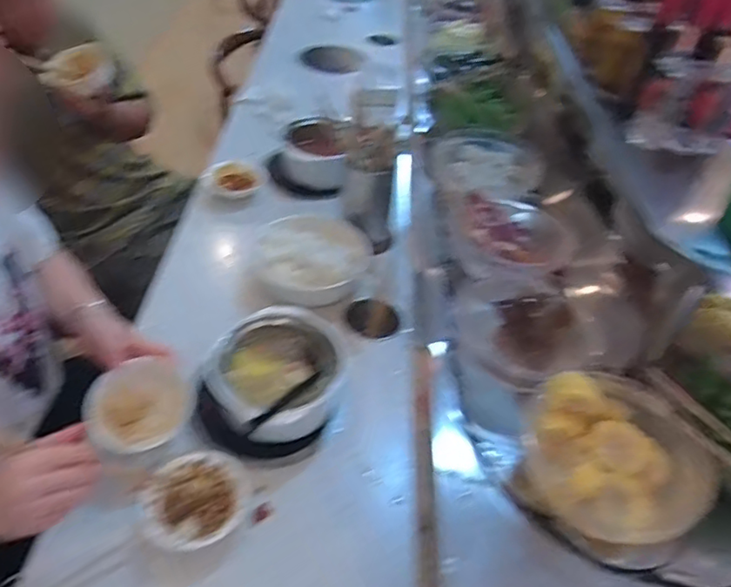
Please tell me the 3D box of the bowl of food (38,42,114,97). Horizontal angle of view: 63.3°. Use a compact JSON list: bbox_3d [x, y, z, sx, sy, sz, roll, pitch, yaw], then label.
[{"bbox_3d":[-0.539,-0.419,1.112,0.125,0.057,0.101,-14,47,-21],"label":"bowl of food"}]

